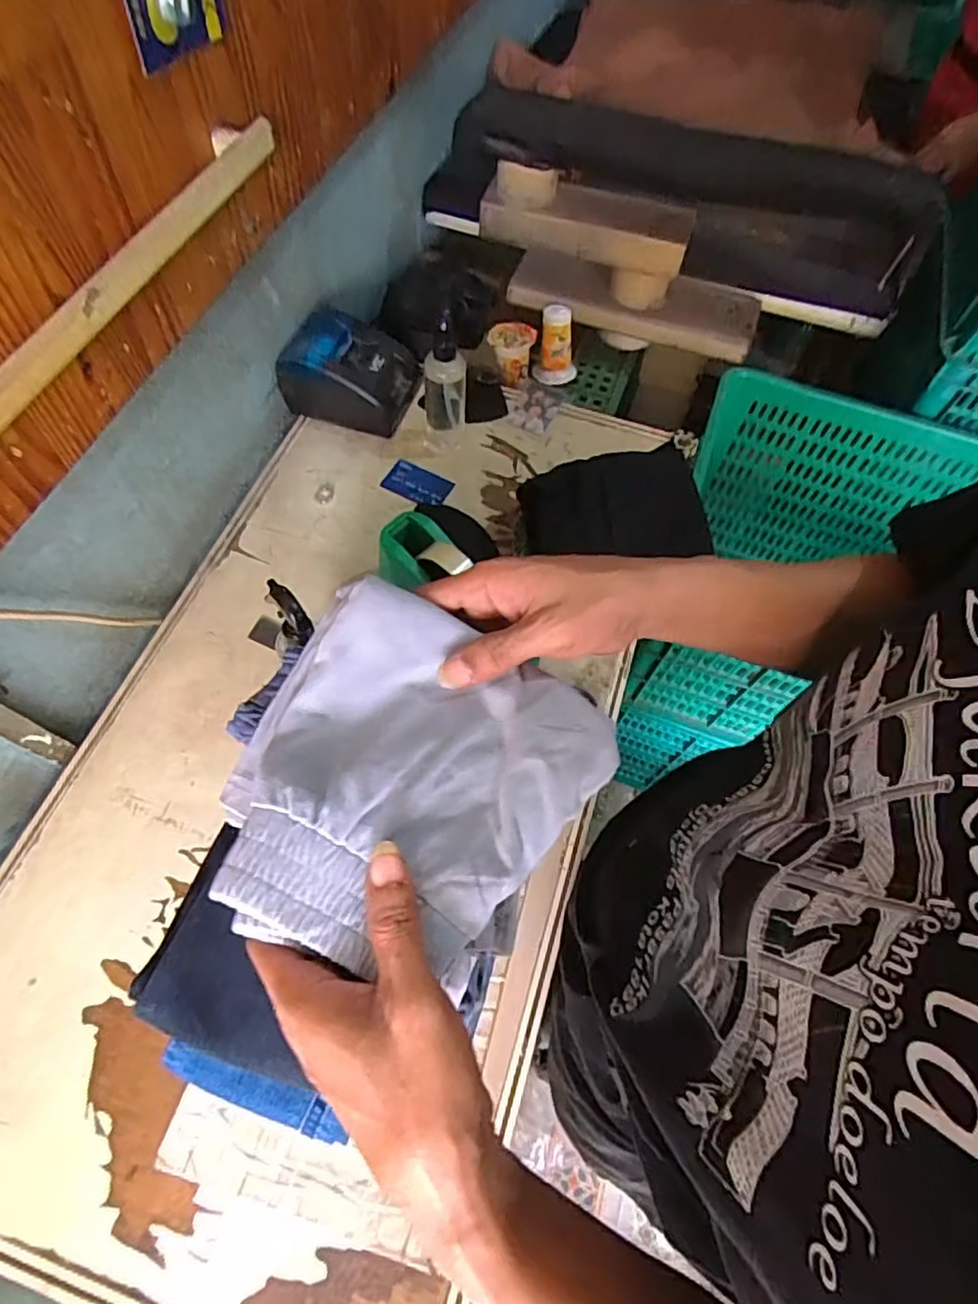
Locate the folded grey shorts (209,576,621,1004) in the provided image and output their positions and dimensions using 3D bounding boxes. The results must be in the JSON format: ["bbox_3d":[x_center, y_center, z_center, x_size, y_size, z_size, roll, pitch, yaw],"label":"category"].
[{"bbox_3d":[-0.038,0.060,0.303,0.161,0.042,0.164,24,64,9],"label":"folded grey shorts"}]

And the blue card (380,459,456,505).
[{"bbox_3d":[-0.092,-0.217,0.822,0.083,0.006,0.051,29,69,12],"label":"blue card"}]

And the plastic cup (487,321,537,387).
[{"bbox_3d":[0.033,-0.448,0.960,0.068,0.067,0.065,1,62,-3],"label":"plastic cup"}]

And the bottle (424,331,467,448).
[{"bbox_3d":[-0.053,-0.316,0.773,0.050,0.144,0.051,1,62,-3],"label":"bottle"}]

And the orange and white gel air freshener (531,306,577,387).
[{"bbox_3d":[0.109,-0.481,0.999,0.066,0.092,0.063,10,62,2],"label":"orange and white gel air freshener"}]

